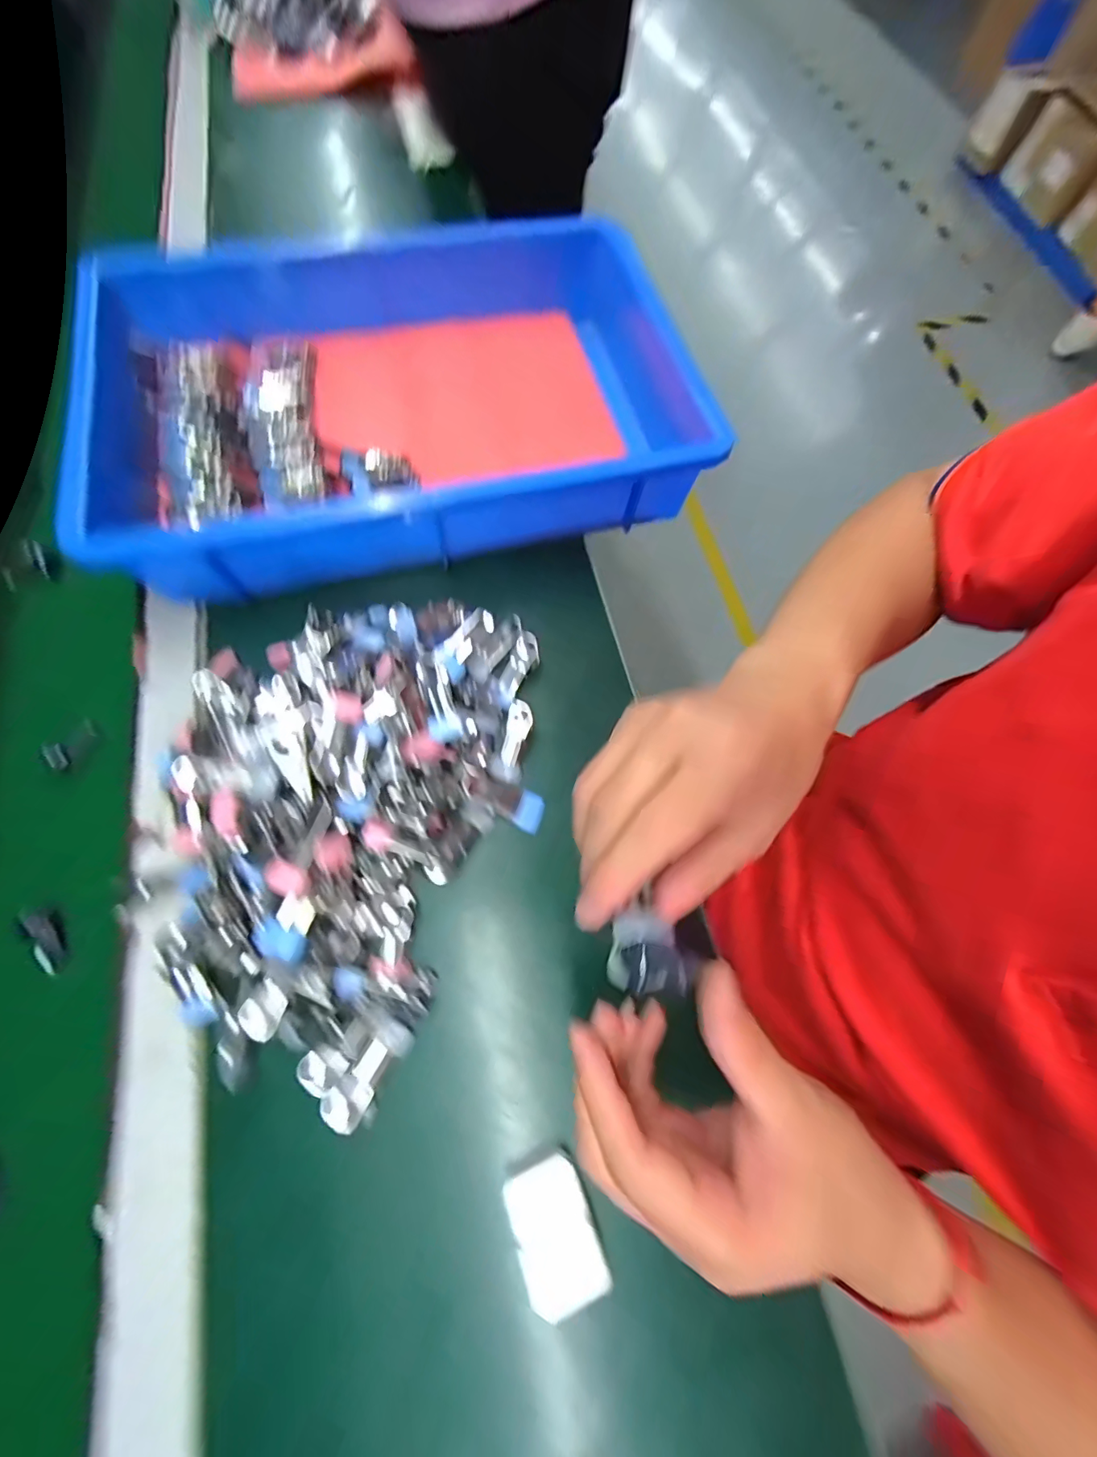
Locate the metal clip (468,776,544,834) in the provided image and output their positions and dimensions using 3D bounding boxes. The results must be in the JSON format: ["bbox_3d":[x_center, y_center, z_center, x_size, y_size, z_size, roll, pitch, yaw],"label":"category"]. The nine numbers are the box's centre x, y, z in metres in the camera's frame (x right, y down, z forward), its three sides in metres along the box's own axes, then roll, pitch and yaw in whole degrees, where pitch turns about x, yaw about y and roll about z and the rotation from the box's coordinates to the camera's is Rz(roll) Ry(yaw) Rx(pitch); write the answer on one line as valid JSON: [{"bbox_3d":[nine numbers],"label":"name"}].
[{"bbox_3d":[-0.028,0.047,0.323,0.053,0.013,0.024,30,70,-16],"label":"metal clip"}]

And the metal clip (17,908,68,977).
[{"bbox_3d":[-0.292,0.122,0.284,0.009,0.015,0.039,-26,86,-11],"label":"metal clip"}]

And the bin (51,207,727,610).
[{"bbox_3d":[-0.116,-0.277,0.410,0.436,0.082,0.307,-11,71,-6],"label":"bin"}]

